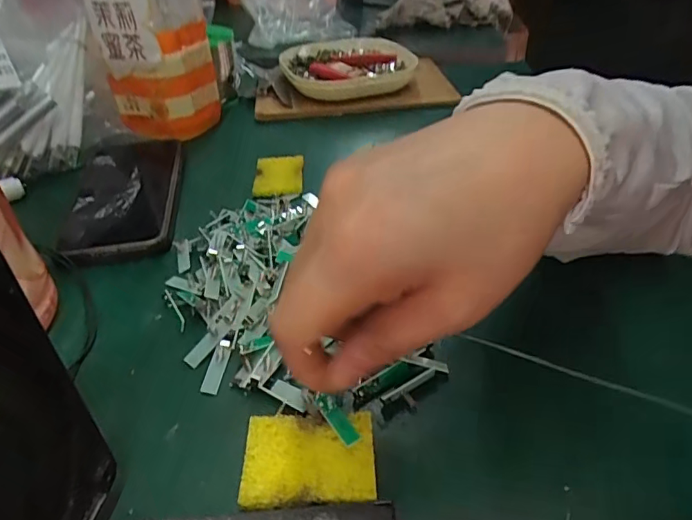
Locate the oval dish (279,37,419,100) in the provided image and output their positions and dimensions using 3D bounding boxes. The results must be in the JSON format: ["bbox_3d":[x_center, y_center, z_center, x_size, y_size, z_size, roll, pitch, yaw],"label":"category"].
[{"bbox_3d":[-0.002,-0.214,0.569,0.137,0.031,0.133,-16,41,-17],"label":"oval dish"}]

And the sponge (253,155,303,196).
[{"bbox_3d":[-0.055,-0.069,0.417,0.039,0.008,0.057,-3,38,1],"label":"sponge"}]

